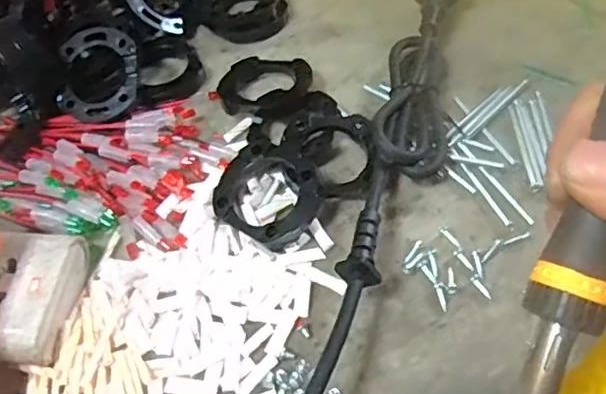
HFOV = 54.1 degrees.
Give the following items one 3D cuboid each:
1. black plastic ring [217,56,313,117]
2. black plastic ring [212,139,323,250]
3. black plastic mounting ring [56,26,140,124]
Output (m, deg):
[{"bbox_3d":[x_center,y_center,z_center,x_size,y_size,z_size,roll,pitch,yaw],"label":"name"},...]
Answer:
[{"bbox_3d":[-0.024,-0.069,0.369,0.055,0.017,0.048,17,57,17],"label":"black plastic ring"},{"bbox_3d":[-0.019,-0.002,0.315,0.058,0.015,0.047,32,94,22],"label":"black plastic ring"},{"bbox_3d":[-0.124,-0.075,0.363,0.049,0.013,0.059,-4,81,9],"label":"black plastic mounting ring"}]

